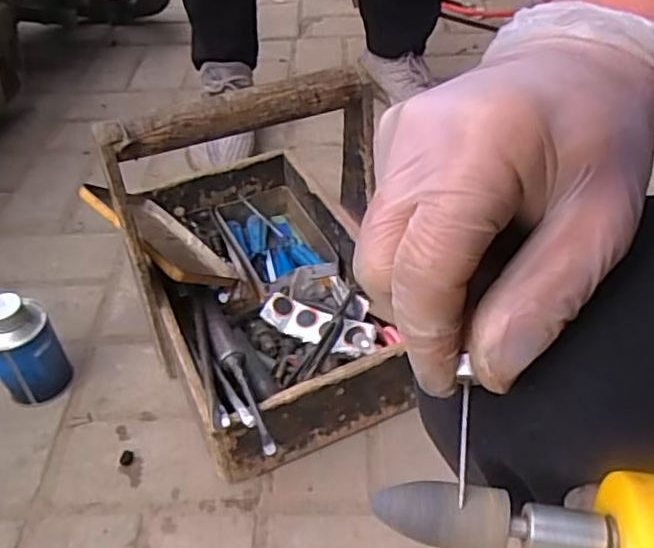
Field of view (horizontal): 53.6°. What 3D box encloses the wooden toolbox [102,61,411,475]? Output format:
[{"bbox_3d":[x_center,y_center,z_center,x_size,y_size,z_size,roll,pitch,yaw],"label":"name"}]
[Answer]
[{"bbox_3d":[-0.068,-0.040,0.627,0.233,0.280,0.346,-16,45,-15],"label":"wooden toolbox"}]

